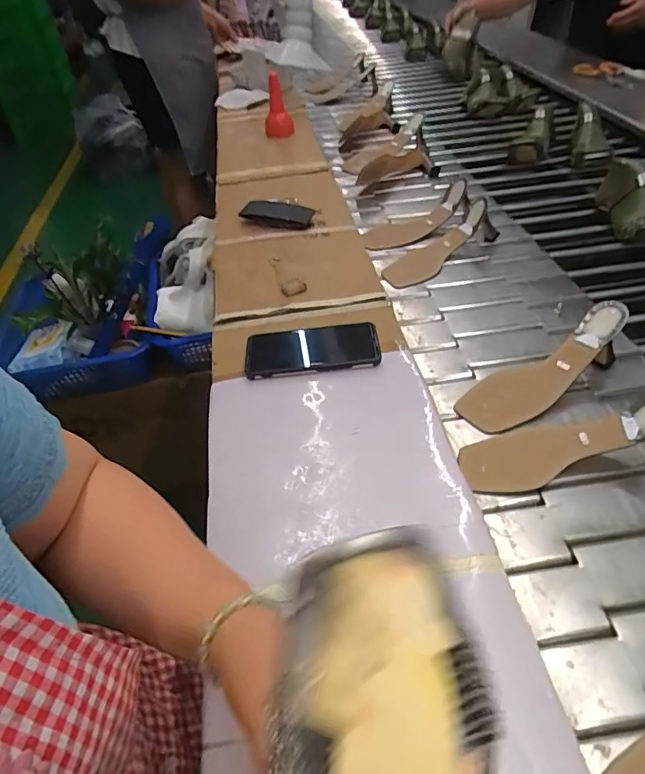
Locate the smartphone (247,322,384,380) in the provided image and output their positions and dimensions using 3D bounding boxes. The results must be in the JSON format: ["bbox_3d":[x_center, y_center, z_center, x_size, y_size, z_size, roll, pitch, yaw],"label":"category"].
[{"bbox_3d":[-0.014,-0.048,0.621,0.161,0.012,0.079,-5,45,0],"label":"smartphone"}]

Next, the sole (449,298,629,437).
[{"bbox_3d":[0.263,-0.019,0.592,0.218,0.032,0.074,-36,49,0],"label":"sole"}]

